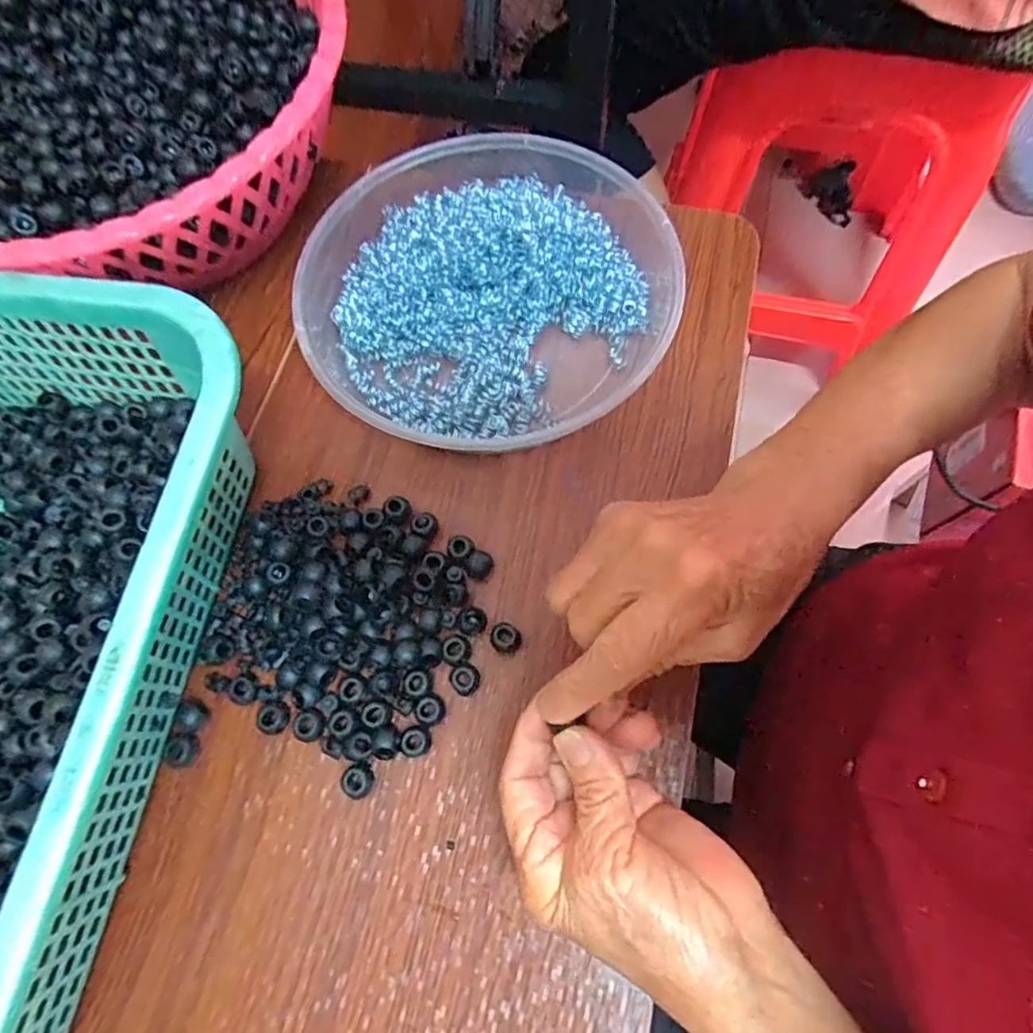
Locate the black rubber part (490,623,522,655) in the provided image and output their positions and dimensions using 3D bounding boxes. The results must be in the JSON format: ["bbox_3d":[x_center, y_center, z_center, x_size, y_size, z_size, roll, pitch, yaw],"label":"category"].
[{"bbox_3d":[-0.006,0.063,0.318,0.015,0.009,0.015,-1,69,3],"label":"black rubber part"}]

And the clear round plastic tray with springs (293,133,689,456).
[{"bbox_3d":[-0.019,-0.139,0.377,0.222,0.049,0.217,-1,69,3],"label":"clear round plastic tray with springs"}]

